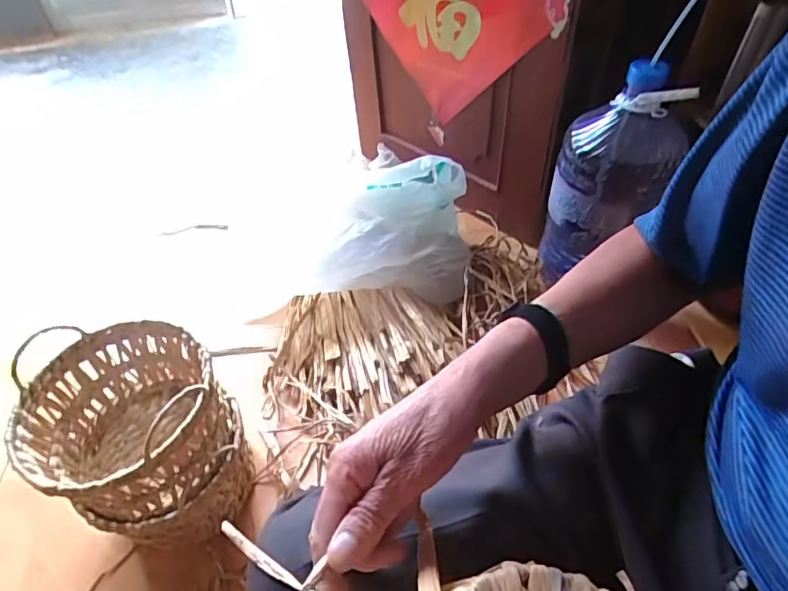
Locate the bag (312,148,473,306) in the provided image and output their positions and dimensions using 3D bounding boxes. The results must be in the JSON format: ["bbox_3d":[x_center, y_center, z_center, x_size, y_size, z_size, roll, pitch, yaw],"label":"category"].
[{"bbox_3d":[0.003,-0.135,1.062,0.303,0.211,0.254,1,48,5],"label":"bag"}]

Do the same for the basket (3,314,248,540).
[{"bbox_3d":[-0.376,0.231,0.785,0.252,0.290,0.250,20,53,21],"label":"basket"}]

